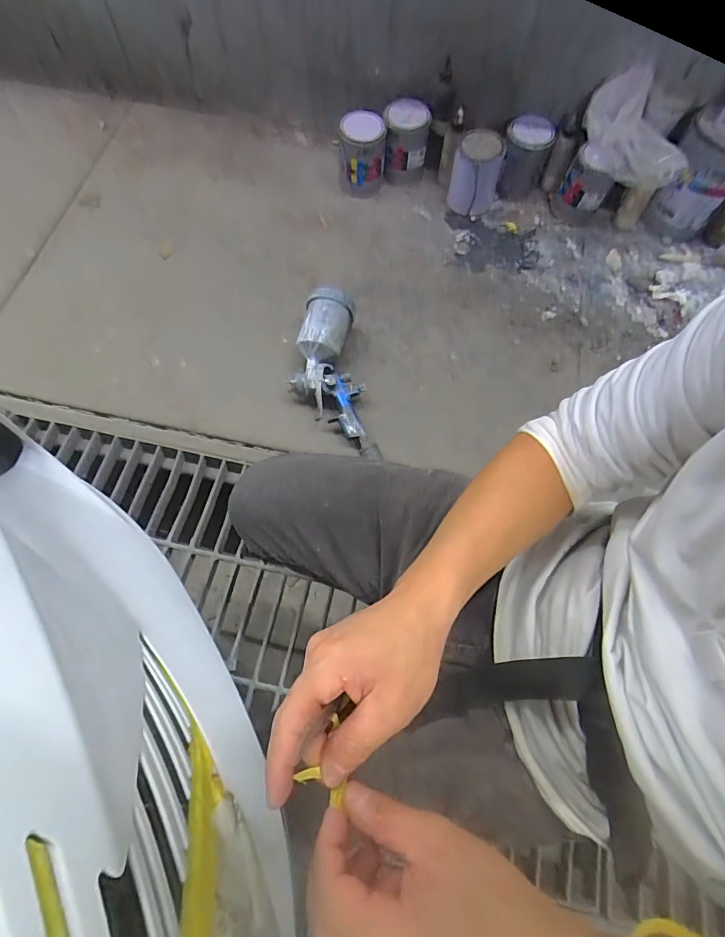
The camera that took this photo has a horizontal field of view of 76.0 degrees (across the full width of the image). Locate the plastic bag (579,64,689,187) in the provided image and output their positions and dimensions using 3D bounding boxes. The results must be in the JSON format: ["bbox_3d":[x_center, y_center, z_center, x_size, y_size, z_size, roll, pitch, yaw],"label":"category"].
[{"bbox_3d":[0.567,-0.696,0.958,0.173,0.122,0.198,7,68,1],"label":"plastic bag"}]

